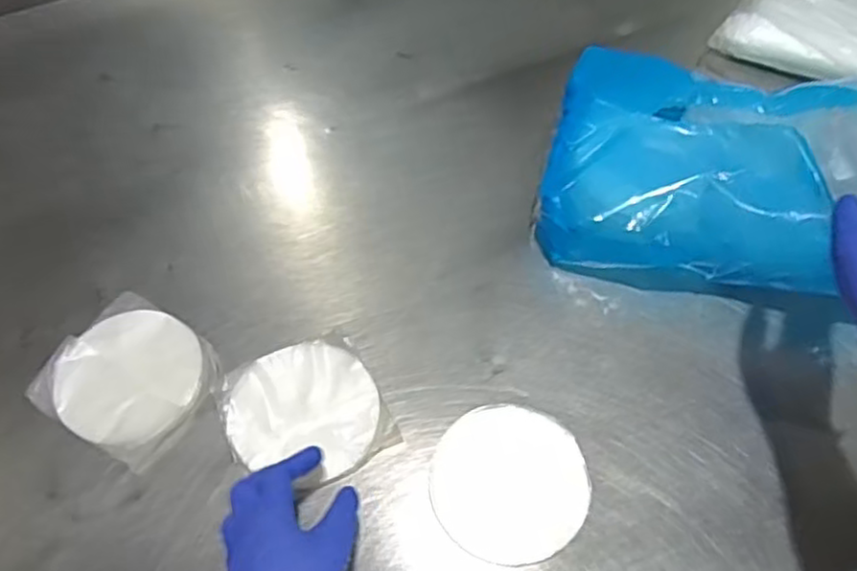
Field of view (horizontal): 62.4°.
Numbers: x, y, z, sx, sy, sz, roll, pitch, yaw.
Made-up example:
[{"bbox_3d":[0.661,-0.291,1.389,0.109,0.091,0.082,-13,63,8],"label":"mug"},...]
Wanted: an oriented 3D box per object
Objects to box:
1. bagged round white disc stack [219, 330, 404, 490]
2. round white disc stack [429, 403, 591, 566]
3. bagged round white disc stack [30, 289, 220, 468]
[{"bbox_3d":[-0.104,0.107,0.594,0.125,0.011,0.122,-1,56,2],"label":"bagged round white disc stack"},{"bbox_3d":[0.063,0.155,0.558,0.121,0.013,0.116,-1,56,2],"label":"round white disc stack"},{"bbox_3d":[-0.257,0.076,0.608,0.134,0.020,0.122,-1,56,2],"label":"bagged round white disc stack"}]

